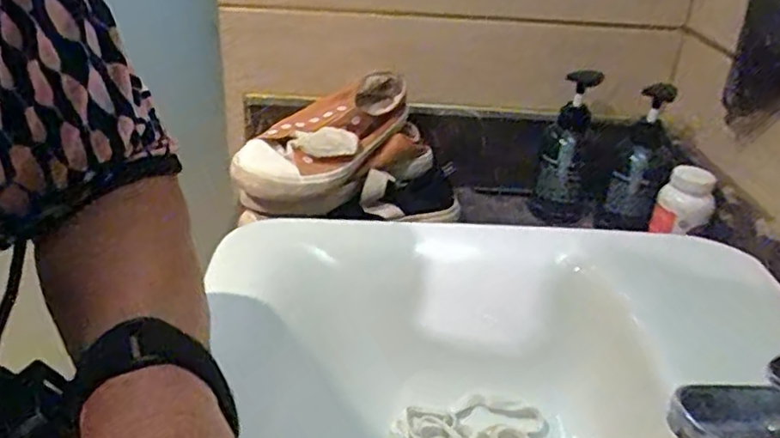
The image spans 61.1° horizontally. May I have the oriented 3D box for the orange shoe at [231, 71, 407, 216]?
[{"bbox_3d":[-0.059,-0.073,0.660,0.093,0.066,0.206,22,48,29],"label":"orange shoe"}]

